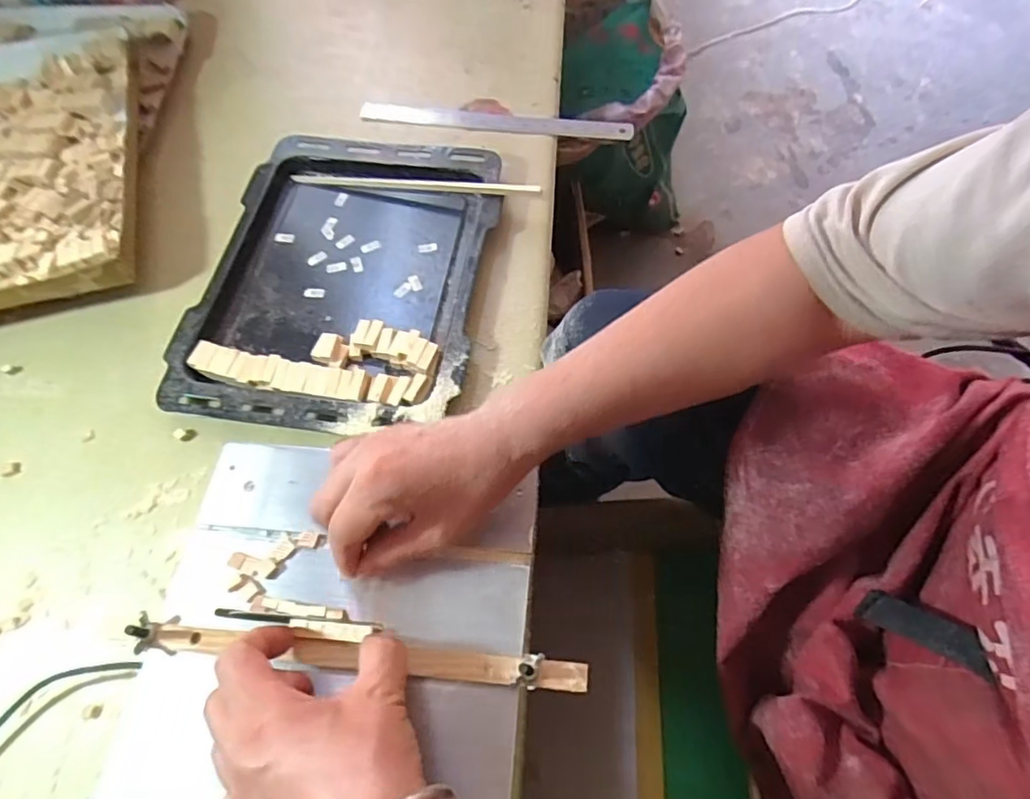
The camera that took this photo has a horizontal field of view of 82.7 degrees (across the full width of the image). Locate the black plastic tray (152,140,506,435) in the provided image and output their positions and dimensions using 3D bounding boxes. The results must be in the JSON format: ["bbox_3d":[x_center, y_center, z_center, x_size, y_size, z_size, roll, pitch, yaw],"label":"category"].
[{"bbox_3d":[-0.169,-0.131,0.593,0.271,0.032,0.348,6,61,4],"label":"black plastic tray"}]

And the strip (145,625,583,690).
[{"bbox_3d":[-0.090,0.151,0.344,0.261,0.009,0.016,3,61,4],"label":"strip"}]

